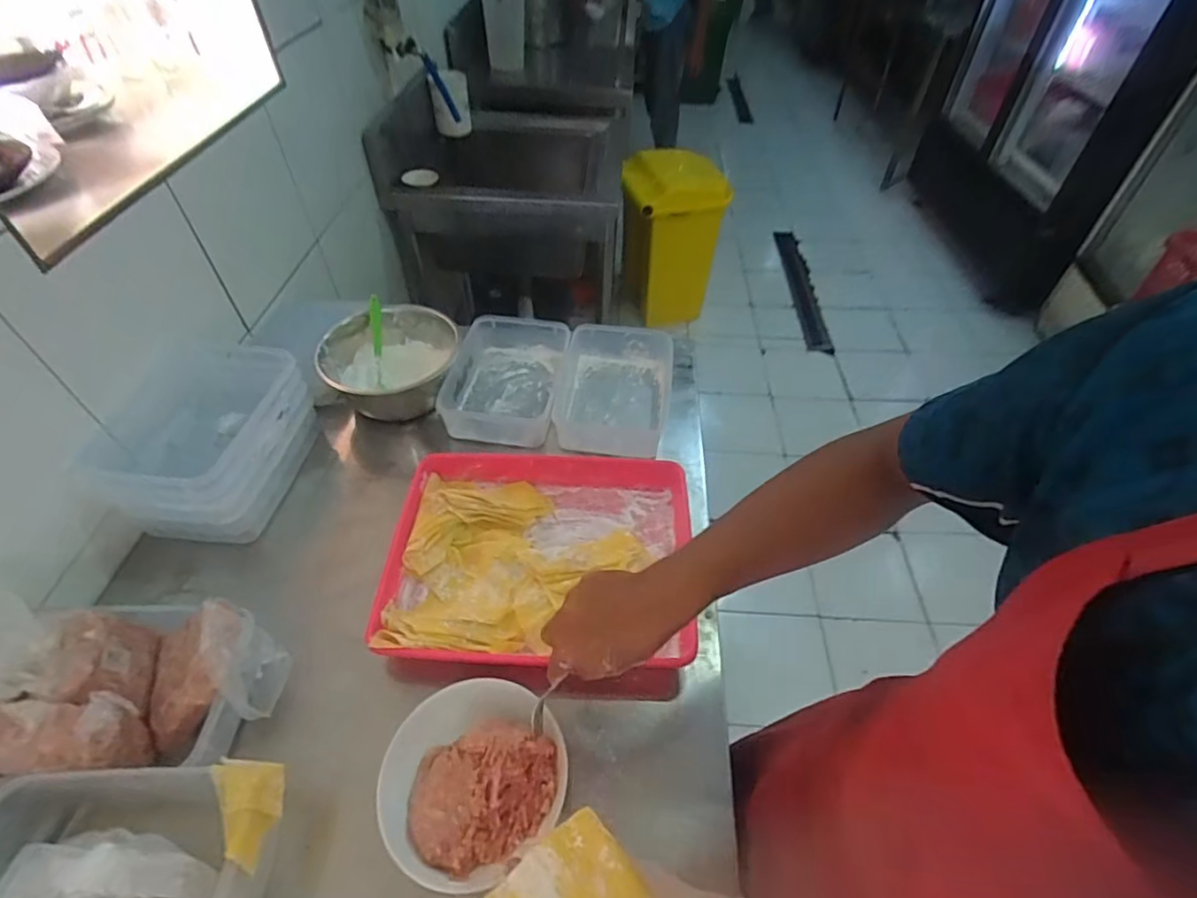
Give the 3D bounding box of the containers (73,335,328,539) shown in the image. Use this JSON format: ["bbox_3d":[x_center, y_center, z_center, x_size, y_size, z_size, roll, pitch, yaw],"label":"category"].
[{"bbox_3d":[-0.510,-0.011,0.771,0.180,0.140,0.260,5,48,4],"label":"containers"}]

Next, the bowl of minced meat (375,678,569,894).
[{"bbox_3d":[-0.118,0.313,0.546,0.169,0.054,0.156,0,48,0],"label":"bowl of minced meat"}]

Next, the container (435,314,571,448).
[{"bbox_3d":[-0.150,-0.114,0.914,0.173,0.062,0.239,6,48,5],"label":"container"}]

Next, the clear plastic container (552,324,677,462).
[{"bbox_3d":[0.023,-0.104,0.903,0.180,0.063,0.234,5,48,4],"label":"clear plastic container"}]

